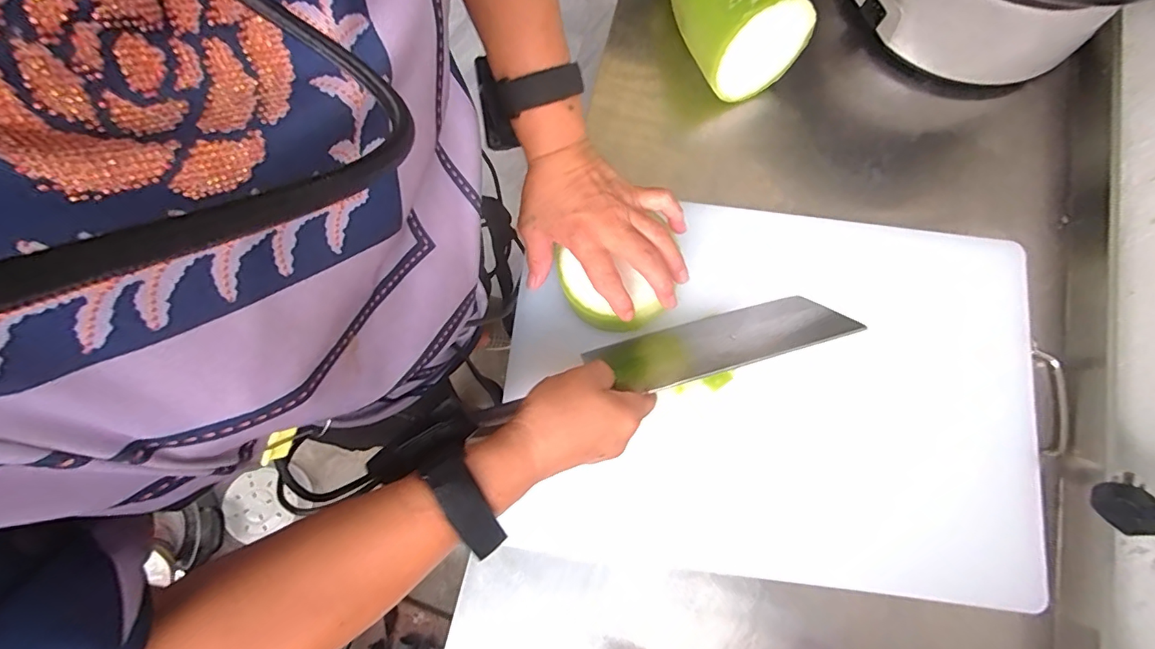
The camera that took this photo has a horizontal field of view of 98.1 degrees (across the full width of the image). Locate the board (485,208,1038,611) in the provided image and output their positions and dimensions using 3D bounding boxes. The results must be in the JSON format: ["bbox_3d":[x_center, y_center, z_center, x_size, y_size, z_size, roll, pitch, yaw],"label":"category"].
[{"bbox_3d":[0.181,0.059,0.459,0.471,0.029,0.328,6,76,1],"label":"board"}]

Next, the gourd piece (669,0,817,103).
[{"bbox_3d":[0.147,-0.319,0.498,0.097,0.101,0.163,-24,78,-6],"label":"gourd piece"}]

